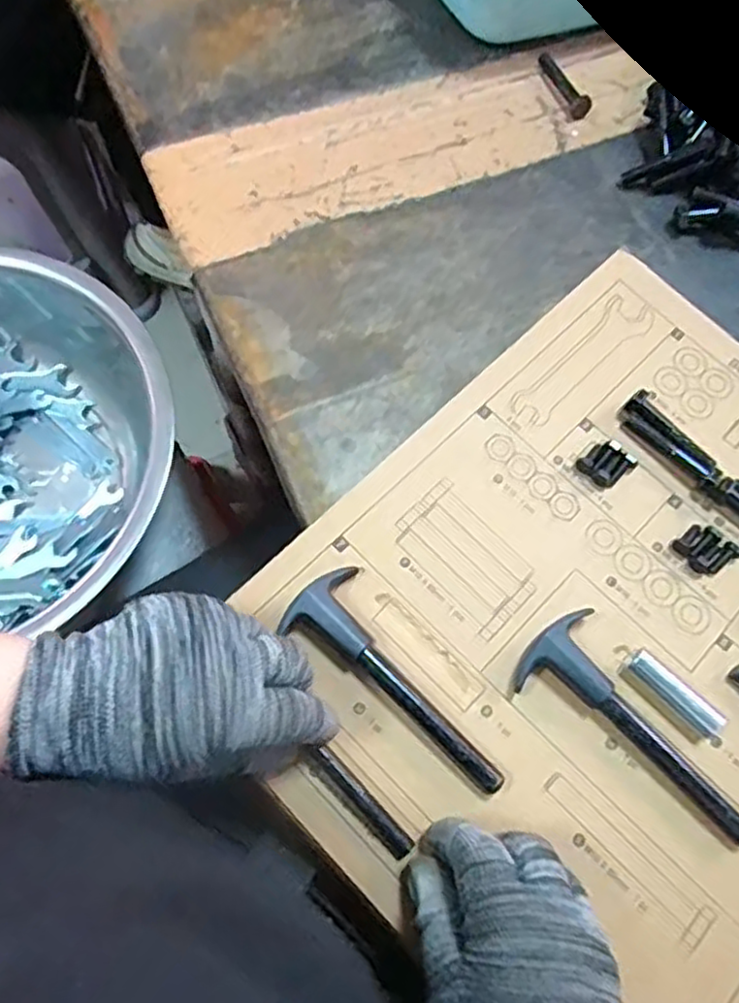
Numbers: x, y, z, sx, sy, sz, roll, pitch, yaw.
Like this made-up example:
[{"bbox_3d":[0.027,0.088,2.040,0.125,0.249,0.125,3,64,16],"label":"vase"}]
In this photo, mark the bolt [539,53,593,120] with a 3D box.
[{"bbox_3d":[0.145,-0.311,0.523,0.016,0.013,0.065,-17,70,-9],"label":"bolt"}]

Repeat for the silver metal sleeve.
[{"bbox_3d":[0.152,0.095,0.351,0.051,0.018,0.012,41,72,13],"label":"silver metal sleeve"}]

